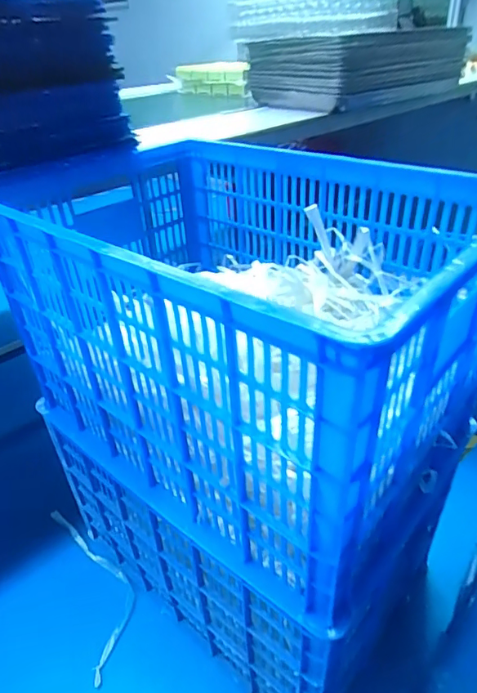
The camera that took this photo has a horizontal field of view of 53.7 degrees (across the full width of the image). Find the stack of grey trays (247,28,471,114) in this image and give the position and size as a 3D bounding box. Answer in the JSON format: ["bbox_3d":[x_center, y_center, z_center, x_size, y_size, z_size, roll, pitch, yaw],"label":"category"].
[{"bbox_3d":[0.328,-0.825,1.399,0.532,0.162,0.402,-24,38,-28],"label":"stack of grey trays"}]

